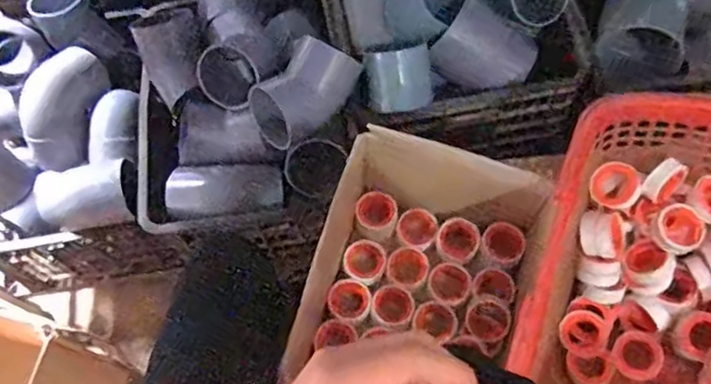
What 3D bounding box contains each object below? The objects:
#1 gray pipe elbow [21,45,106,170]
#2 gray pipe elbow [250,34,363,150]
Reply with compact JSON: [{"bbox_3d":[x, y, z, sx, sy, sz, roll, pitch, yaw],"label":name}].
[{"bbox_3d":[-0.476,-0.135,1.030,0.074,0.128,0.175,27,67,16],"label":"gray pipe elbow"},{"bbox_3d":[-0.072,-0.143,0.901,0.156,0.104,0.088,-34,66,-13],"label":"gray pipe elbow"}]

